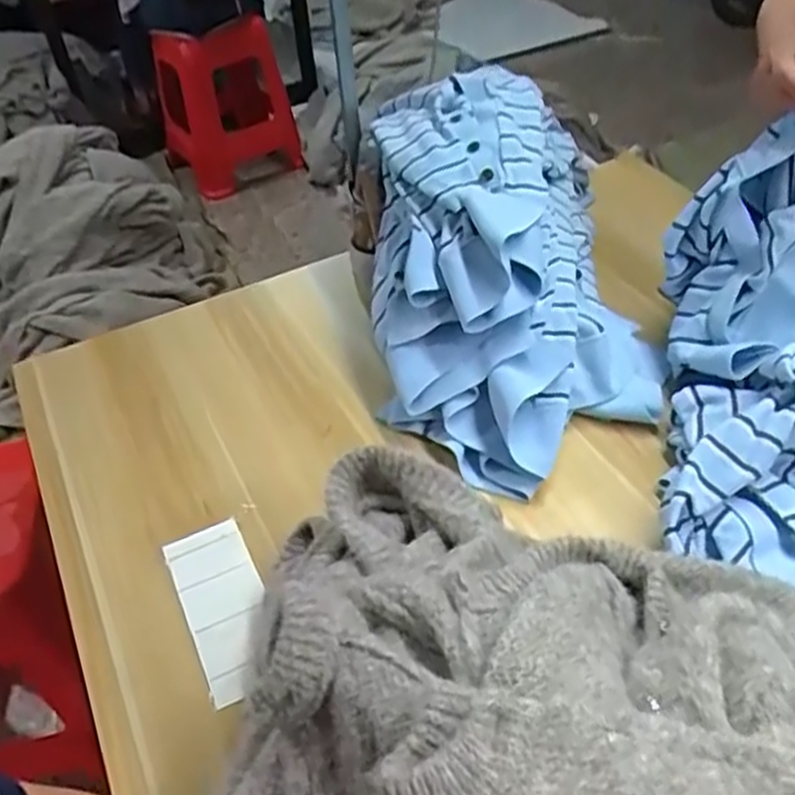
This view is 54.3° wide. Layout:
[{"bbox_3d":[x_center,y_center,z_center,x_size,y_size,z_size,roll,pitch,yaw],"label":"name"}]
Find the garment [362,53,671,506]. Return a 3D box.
[{"bbox_3d":[0.133,-0.175,0.918,0.322,0.243,0.512,-3,43,3],"label":"garment"}]

